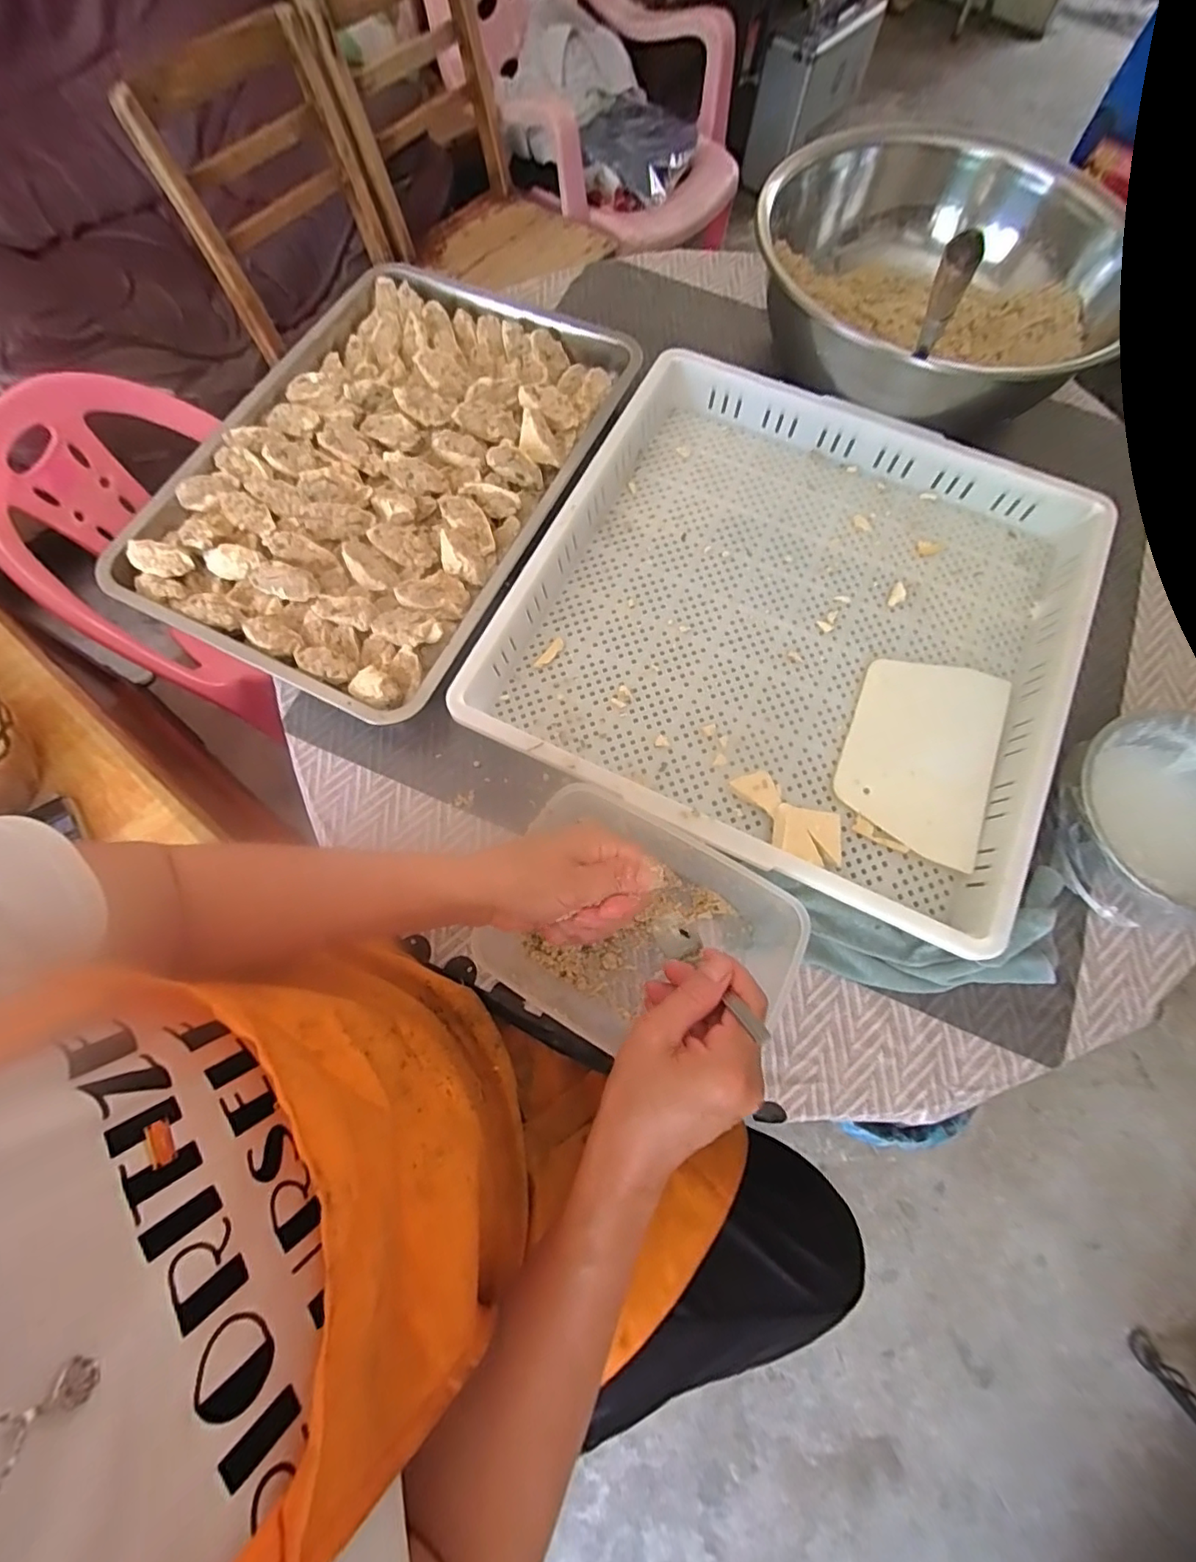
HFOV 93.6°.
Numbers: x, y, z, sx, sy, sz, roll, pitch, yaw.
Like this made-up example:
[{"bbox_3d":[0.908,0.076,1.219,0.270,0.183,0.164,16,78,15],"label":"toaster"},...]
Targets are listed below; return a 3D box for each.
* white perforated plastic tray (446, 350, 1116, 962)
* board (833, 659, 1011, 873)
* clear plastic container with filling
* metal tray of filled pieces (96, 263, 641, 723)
[{"bbox_3d":[0.179,-0.152,0.520,0.473,0.057,0.468,26,71,8],"label":"white perforated plastic tray"},{"bbox_3d":[0.283,-0.029,0.491,0.119,0.007,0.184,22,71,6],"label":"board"},{"bbox_3d":[0.030,0.120,0.417,0.218,0.094,0.166,29,72,9],"label":"clear plastic container with filling"},{"bbox_3d":[-0.202,-0.326,0.560,0.349,0.041,0.507,24,71,7],"label":"metal tray of filled pieces"}]

